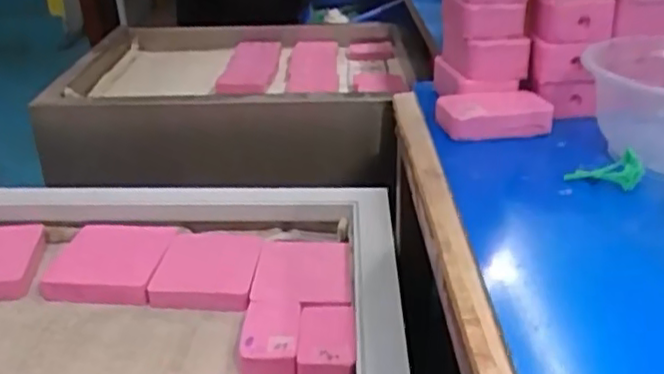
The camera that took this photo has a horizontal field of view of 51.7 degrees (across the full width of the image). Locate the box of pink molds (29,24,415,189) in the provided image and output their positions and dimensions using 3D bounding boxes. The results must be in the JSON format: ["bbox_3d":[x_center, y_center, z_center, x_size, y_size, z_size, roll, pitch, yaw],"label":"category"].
[{"bbox_3d":[-0.131,-0.149,1.024,0.471,0.107,0.400,0,27,3],"label":"box of pink molds"}]

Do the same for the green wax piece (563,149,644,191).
[{"bbox_3d":[0.158,-0.009,0.399,0.042,0.020,0.011,-6,21,31],"label":"green wax piece"}]

